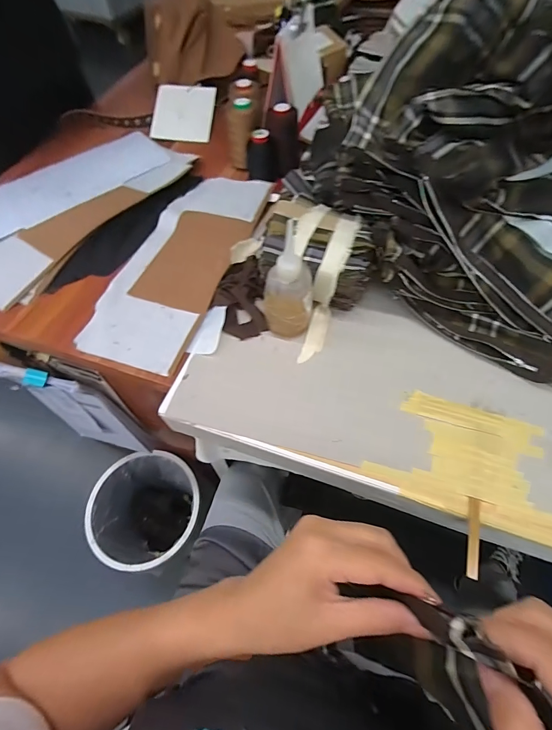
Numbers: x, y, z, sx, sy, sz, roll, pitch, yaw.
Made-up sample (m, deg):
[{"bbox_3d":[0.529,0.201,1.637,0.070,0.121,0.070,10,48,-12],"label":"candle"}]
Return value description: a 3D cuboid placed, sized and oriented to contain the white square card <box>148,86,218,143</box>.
[{"bbox_3d":[-0.208,-0.566,0.827,0.135,0.011,0.133,3,85,-3],"label":"white square card"}]

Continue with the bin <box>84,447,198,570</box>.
[{"bbox_3d":[-0.310,0.396,0.971,0.259,0.287,0.247,-1,59,2],"label":"bin"}]

